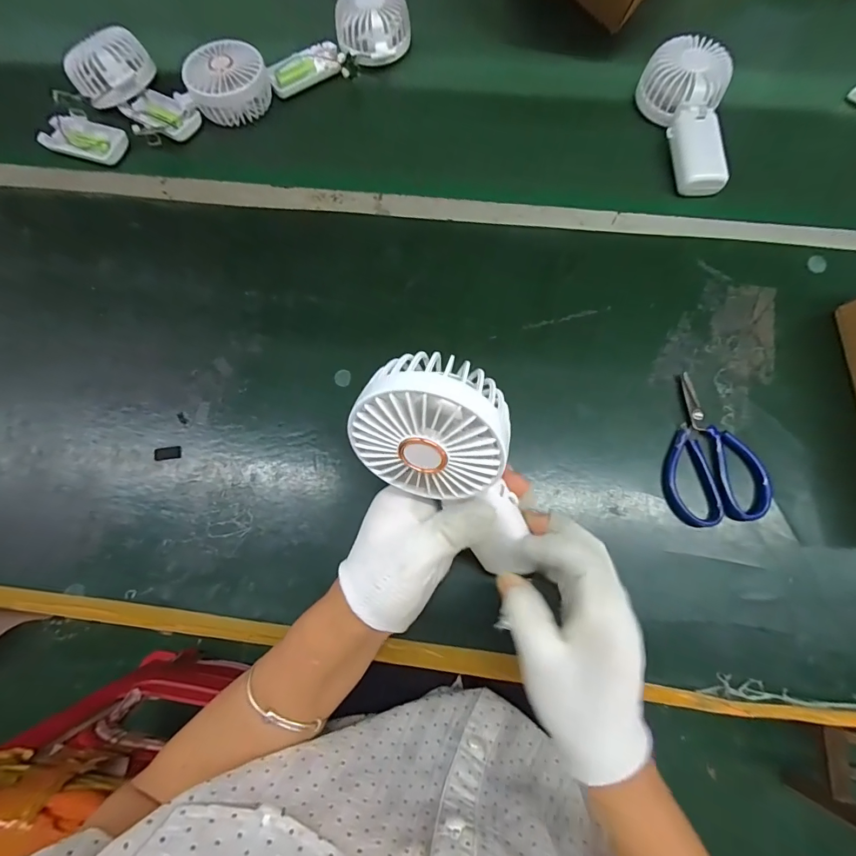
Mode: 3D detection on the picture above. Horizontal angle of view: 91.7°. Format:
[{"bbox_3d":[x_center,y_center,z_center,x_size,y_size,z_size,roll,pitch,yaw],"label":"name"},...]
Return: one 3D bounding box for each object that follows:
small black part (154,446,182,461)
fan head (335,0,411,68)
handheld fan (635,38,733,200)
[{"bbox_3d":[-0.232,0.023,0.371,0.024,0.004,0.012,-9,77,0],"label":"small black part"},{"bbox_3d":[-0.064,-0.474,0.494,0.087,0.050,0.074,-9,72,-3],"label":"fan head"},{"bbox_3d":[0.273,-0.328,0.438,0.082,0.040,0.172,5,75,3],"label":"handheld fan"}]

